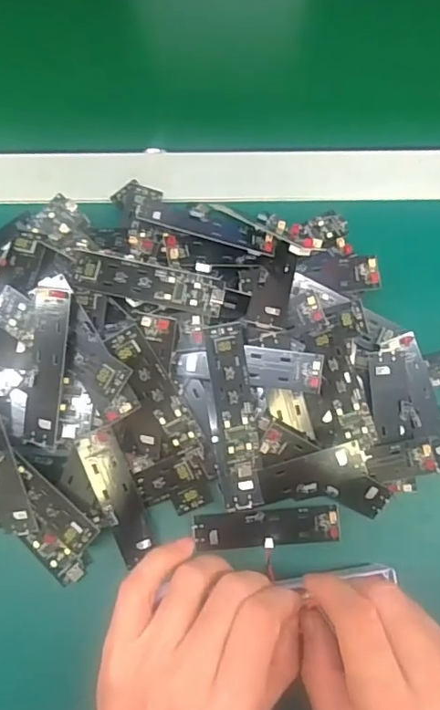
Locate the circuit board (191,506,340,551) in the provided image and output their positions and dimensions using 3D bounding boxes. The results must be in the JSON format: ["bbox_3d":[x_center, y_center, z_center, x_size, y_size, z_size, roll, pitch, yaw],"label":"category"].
[{"bbox_3d":[0.029,0.109,0.341,0.090,0.006,0.023,-4,77,-2],"label":"circuit board"}]

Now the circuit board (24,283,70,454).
[{"bbox_3d":[-0.100,0.007,0.315,0.022,0.010,0.090,6,93,1],"label":"circuit board"}]

